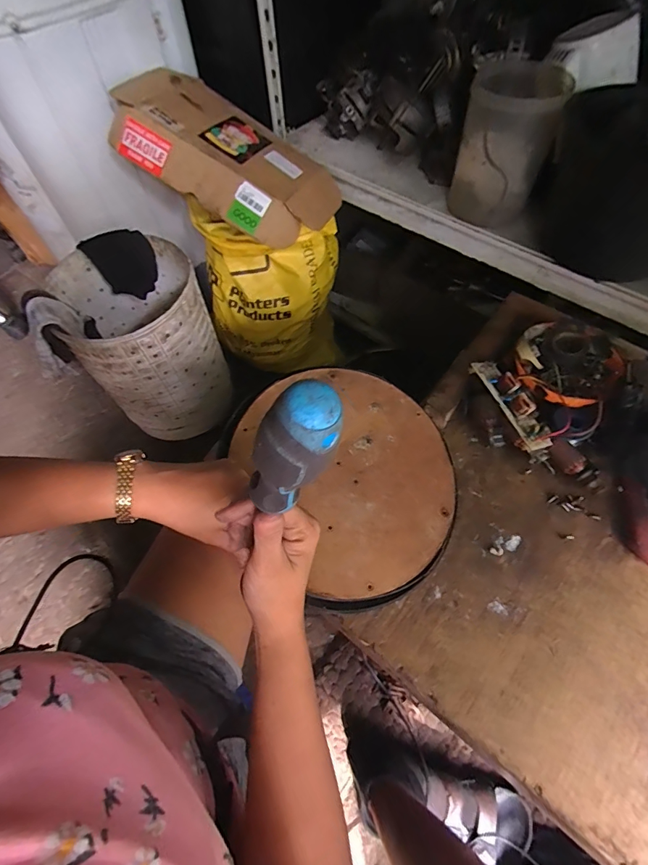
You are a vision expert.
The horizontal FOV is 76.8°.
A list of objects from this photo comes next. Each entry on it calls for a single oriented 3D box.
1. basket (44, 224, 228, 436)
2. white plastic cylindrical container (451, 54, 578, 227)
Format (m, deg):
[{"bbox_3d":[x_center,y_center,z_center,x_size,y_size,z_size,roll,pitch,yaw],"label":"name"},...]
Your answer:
[{"bbox_3d":[-0.351,-0.177,0.829,0.255,0.309,0.251,-25,62,-12],"label":"basket"},{"bbox_3d":[0.286,-0.454,0.652,0.130,0.166,0.151,21,63,13],"label":"white plastic cylindrical container"}]

